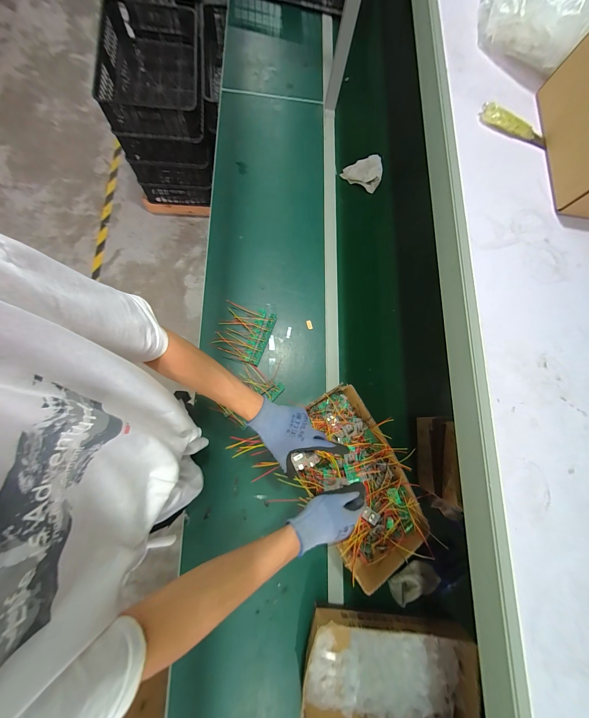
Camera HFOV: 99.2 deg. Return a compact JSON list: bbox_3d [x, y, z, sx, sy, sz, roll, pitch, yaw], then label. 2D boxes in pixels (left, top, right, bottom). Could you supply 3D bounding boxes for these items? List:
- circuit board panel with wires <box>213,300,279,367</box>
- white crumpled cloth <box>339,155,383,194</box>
[{"bbox_3d":[-0.158,-0.084,0.786,0.156,0.011,0.177,22,77,-2],"label":"circuit board panel with wires"},{"bbox_3d":[0.266,-0.721,0.959,0.148,0.041,0.128,26,77,-2],"label":"white crumpled cloth"}]

